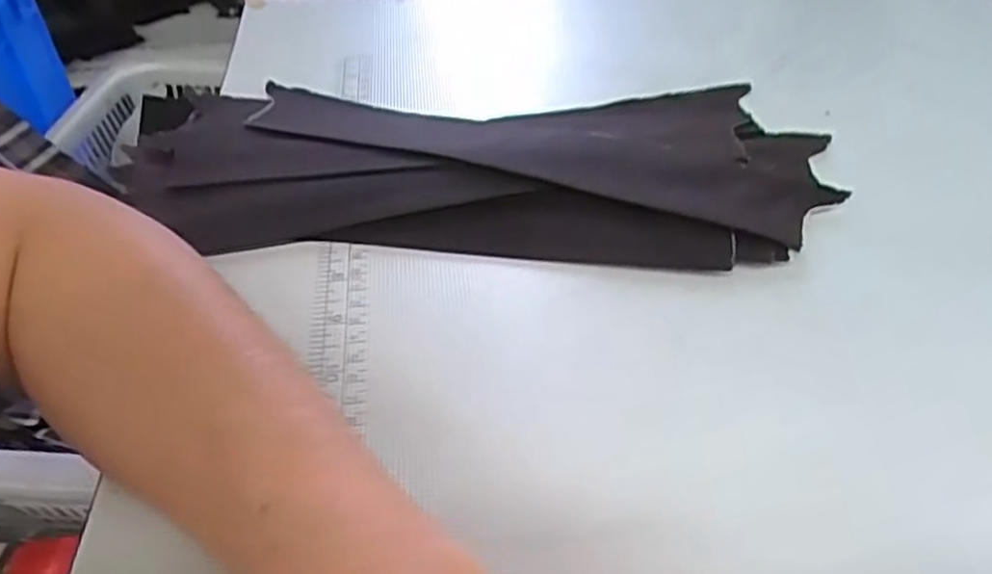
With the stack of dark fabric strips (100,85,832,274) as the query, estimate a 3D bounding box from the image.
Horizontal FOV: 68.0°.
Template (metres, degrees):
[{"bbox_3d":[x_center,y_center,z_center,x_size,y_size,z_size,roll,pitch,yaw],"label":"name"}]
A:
[{"bbox_3d":[-0.011,-0.066,0.376,0.340,0.025,0.147,2,44,4],"label":"stack of dark fabric strips"}]

